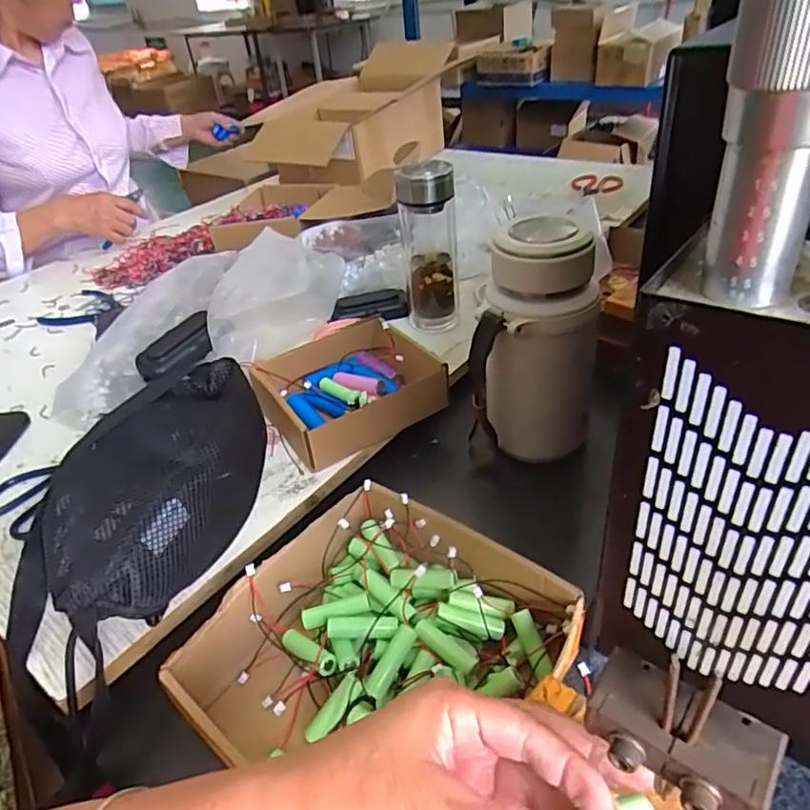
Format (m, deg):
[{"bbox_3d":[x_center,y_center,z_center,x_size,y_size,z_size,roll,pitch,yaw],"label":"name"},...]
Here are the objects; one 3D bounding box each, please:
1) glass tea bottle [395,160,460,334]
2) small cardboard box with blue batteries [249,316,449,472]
[{"bbox_3d":[0.029,-0.182,0.690,0.065,0.191,0.065,-3,38,4],"label":"glass tea bottle"},{"bbox_3d":[-0.058,-0.018,0.604,0.164,0.054,0.145,-24,41,-22],"label":"small cardboard box with blue batteries"}]

